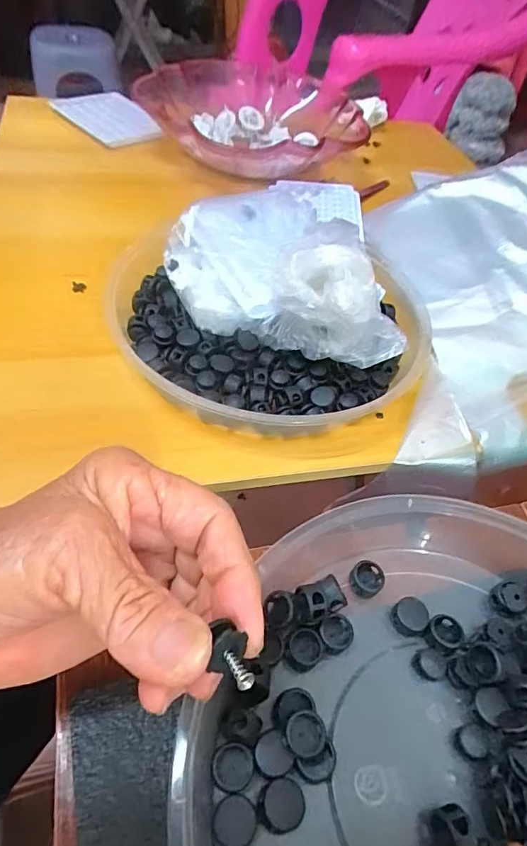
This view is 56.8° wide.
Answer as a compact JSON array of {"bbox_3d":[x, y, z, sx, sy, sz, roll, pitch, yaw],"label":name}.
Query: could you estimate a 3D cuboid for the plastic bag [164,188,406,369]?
[{"bbox_3d":[0.013,-0.111,0.351,0.135,0.083,0.181,-17,55,-20],"label":"plastic bag"}]

